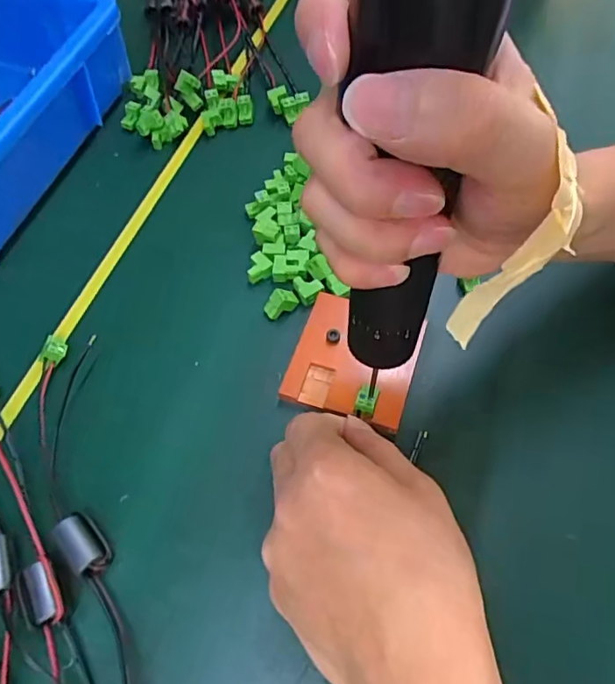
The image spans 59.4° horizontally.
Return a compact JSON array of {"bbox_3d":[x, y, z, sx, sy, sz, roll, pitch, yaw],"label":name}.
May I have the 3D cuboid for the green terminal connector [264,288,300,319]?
[{"bbox_3d":[-0.017,-0.025,0.349,0.021,0.018,0.011,-24,62,-12],"label":"green terminal connector"}]

